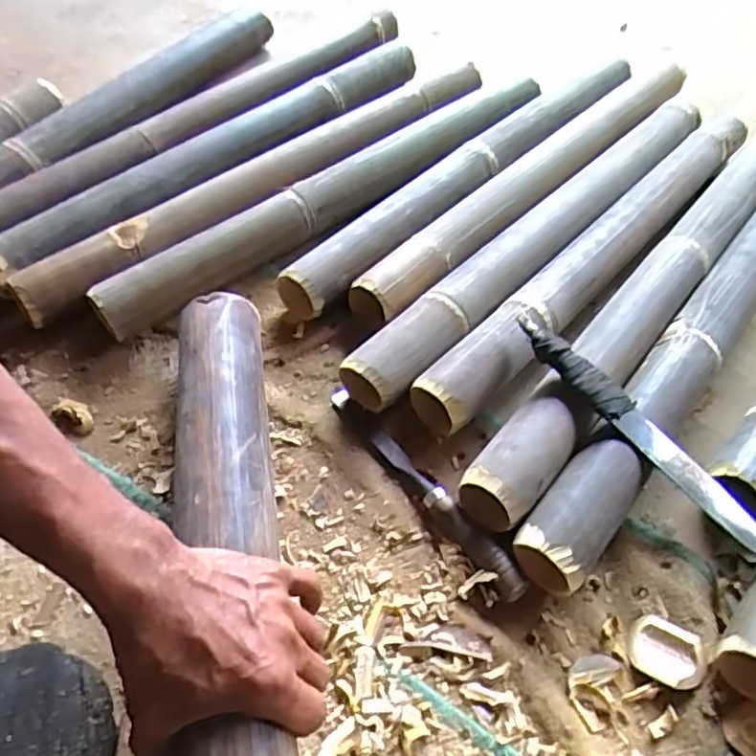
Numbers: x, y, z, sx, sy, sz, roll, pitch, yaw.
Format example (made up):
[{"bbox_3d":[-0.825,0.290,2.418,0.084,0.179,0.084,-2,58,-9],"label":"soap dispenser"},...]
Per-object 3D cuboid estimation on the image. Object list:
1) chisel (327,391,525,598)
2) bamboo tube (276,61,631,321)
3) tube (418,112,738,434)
[{"bbox_3d":[0.038,0.091,0.561,0.025,0.024,0.244,-29,61,-23],"label":"chisel"},{"bbox_3d":[0.126,-0.254,0.781,0.054,0.046,0.620,39,60,22],"label":"bamboo tube"},{"bbox_3d":[0.264,-0.147,0.721,0.065,0.051,0.627,39,60,21],"label":"tube"}]

